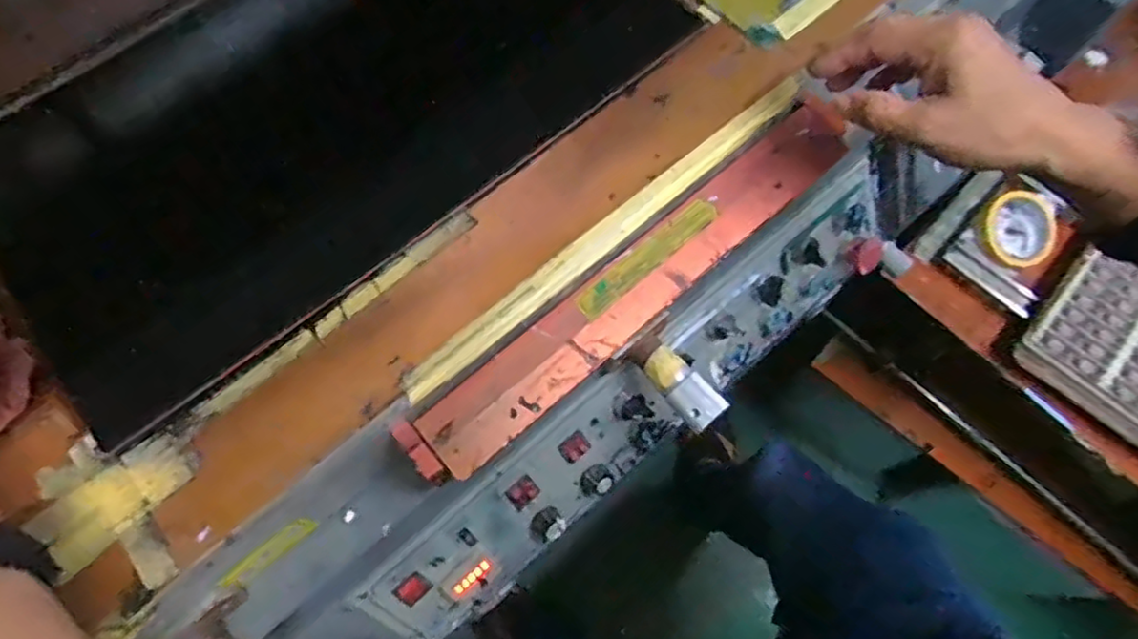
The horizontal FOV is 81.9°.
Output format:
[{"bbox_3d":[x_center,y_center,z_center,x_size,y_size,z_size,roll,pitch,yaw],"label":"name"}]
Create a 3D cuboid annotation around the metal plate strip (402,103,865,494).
[{"bbox_3d":[0.054,-0.028,0.457,0.389,0.014,0.052,-40,74,-12],"label":"metal plate strip"}]

